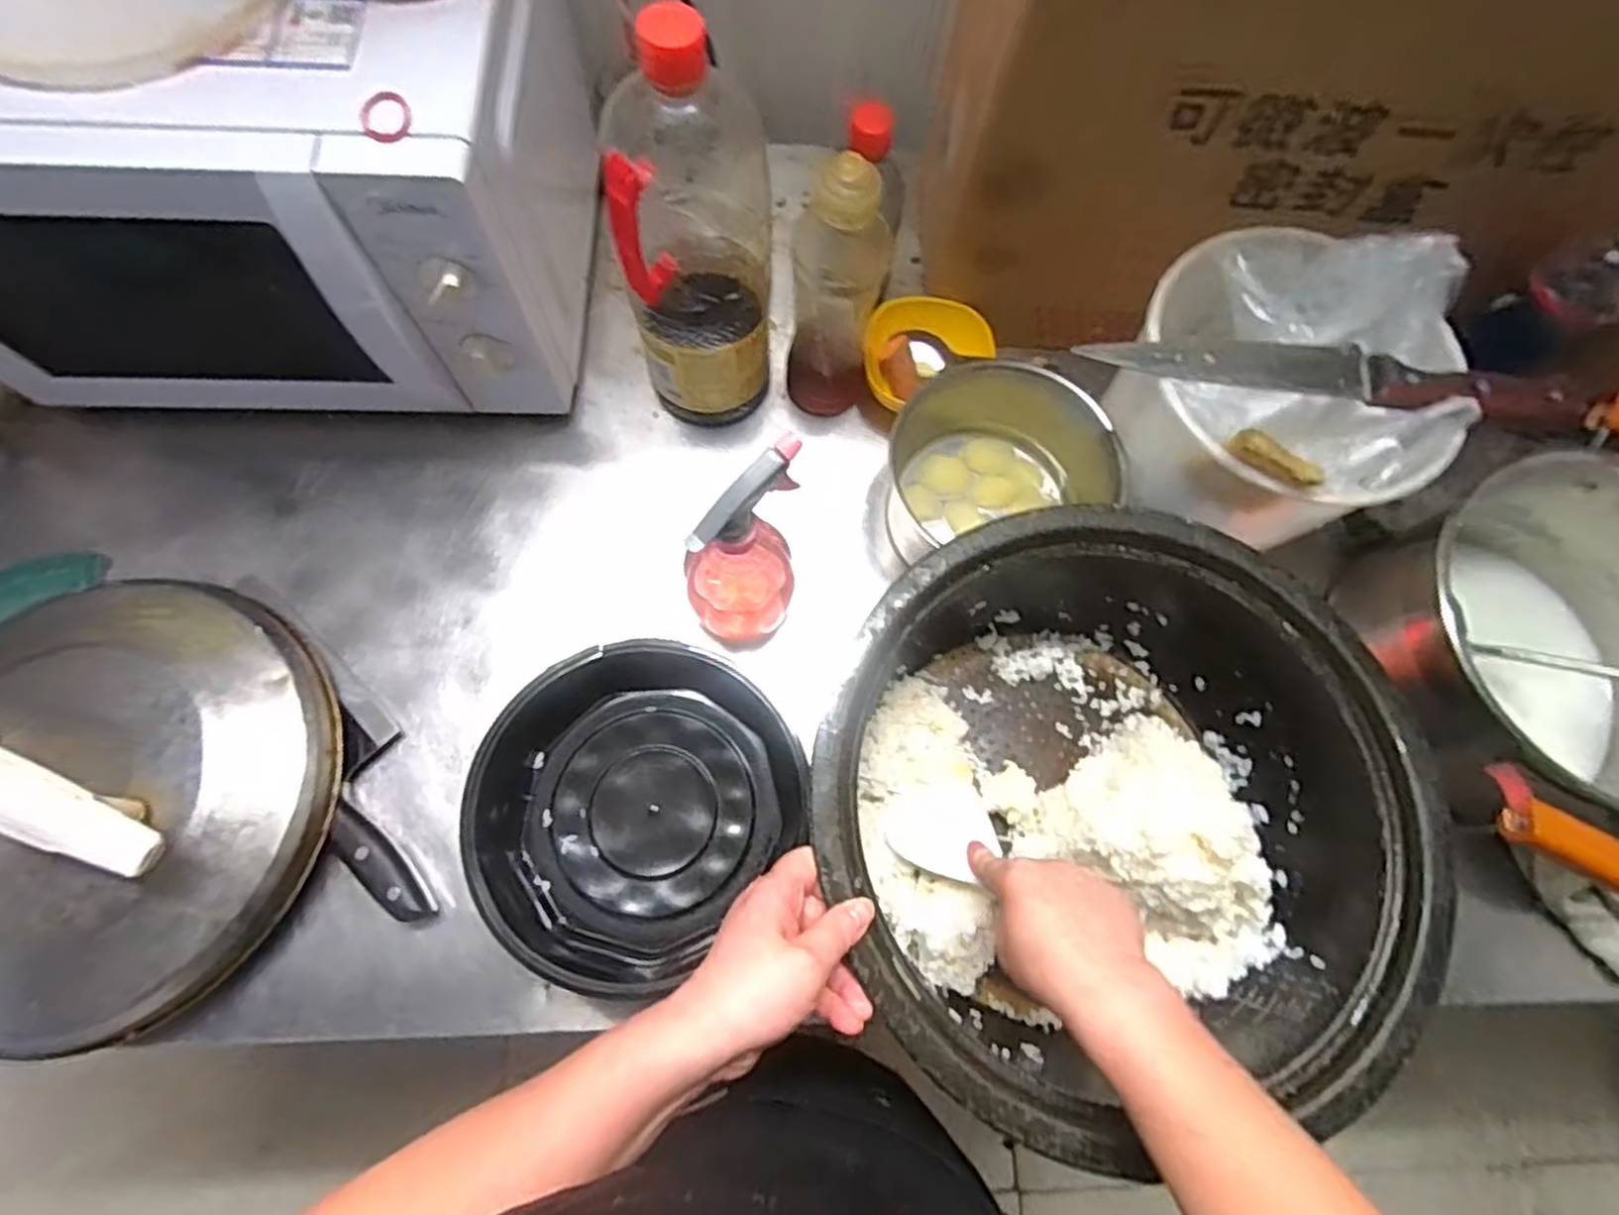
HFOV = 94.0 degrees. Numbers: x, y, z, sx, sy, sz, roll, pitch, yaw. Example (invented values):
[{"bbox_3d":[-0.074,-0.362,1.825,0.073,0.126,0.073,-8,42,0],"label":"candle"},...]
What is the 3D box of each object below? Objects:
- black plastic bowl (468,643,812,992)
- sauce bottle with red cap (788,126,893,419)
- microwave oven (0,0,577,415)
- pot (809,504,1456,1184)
[{"bbox_3d":[-0.121,0.133,0.533,0.203,0.067,0.229,41,75,10],"label":"black plastic bowl"},{"bbox_3d":[0.019,-0.234,0.576,0.068,0.226,0.058,5,72,-1],"label":"sauce bottle with red cap"},{"bbox_3d":[-0.414,-0.321,0.560,0.445,0.260,0.271,2,72,-2],"label":"microwave oven"},{"bbox_3d":[0.179,0.129,0.493,0.338,0.149,0.343,1,72,-2],"label":"pot"}]

